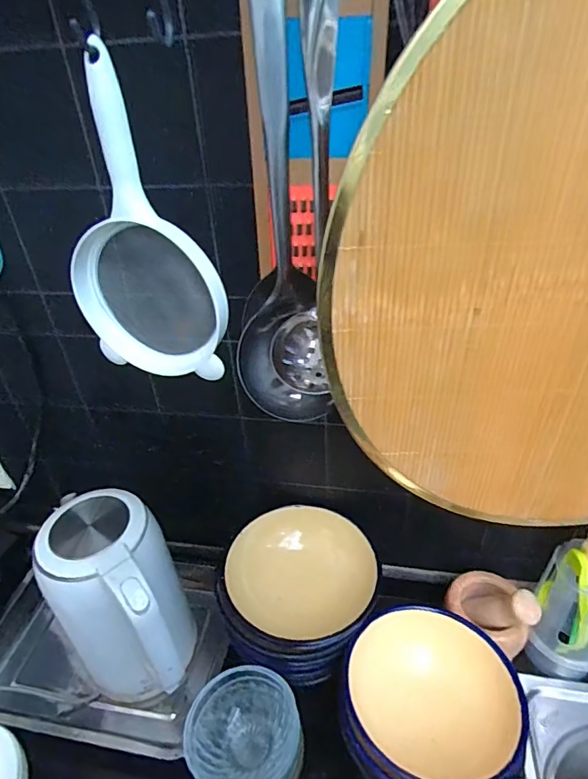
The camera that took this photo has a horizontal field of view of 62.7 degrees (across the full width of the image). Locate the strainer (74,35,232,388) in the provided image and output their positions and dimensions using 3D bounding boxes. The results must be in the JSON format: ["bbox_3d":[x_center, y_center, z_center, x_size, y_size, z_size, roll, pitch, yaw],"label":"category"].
[{"bbox_3d":[-0.110,-0.102,0.335,0.119,0.204,0.027,13,39,22],"label":"strainer"}]

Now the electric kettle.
[{"bbox_3d":[-0.210,0.281,0.608,0.140,0.260,0.185,-21,39,-22],"label":"electric kettle"}]

